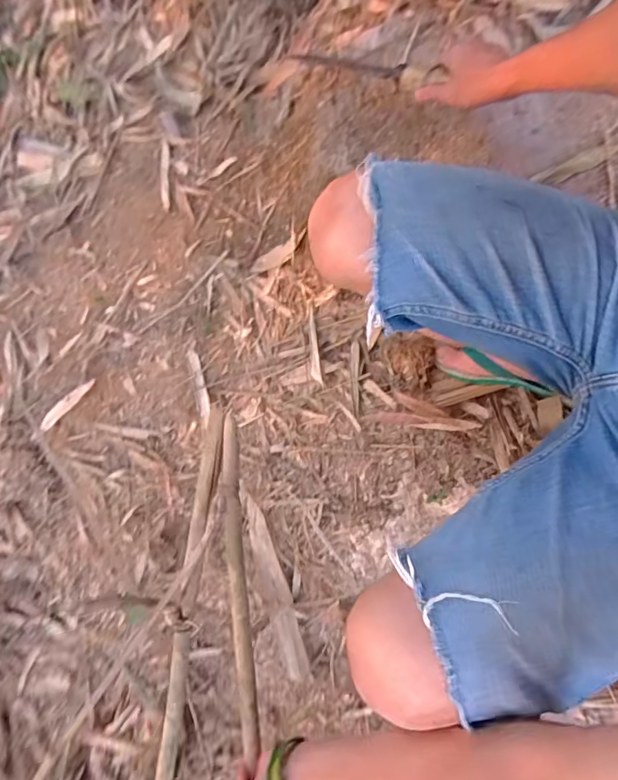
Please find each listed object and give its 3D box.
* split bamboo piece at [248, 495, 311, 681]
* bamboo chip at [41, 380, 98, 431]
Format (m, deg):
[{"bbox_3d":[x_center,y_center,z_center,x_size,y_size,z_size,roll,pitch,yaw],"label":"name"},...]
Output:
[{"bbox_3d":[-0.056,0.315,0.783,0.045,0.014,0.280,-27,71,15],"label":"split bamboo piece"},{"bbox_3d":[-0.513,0.032,1.021,0.172,0.015,0.031,-36,79,18],"label":"bamboo chip"}]

